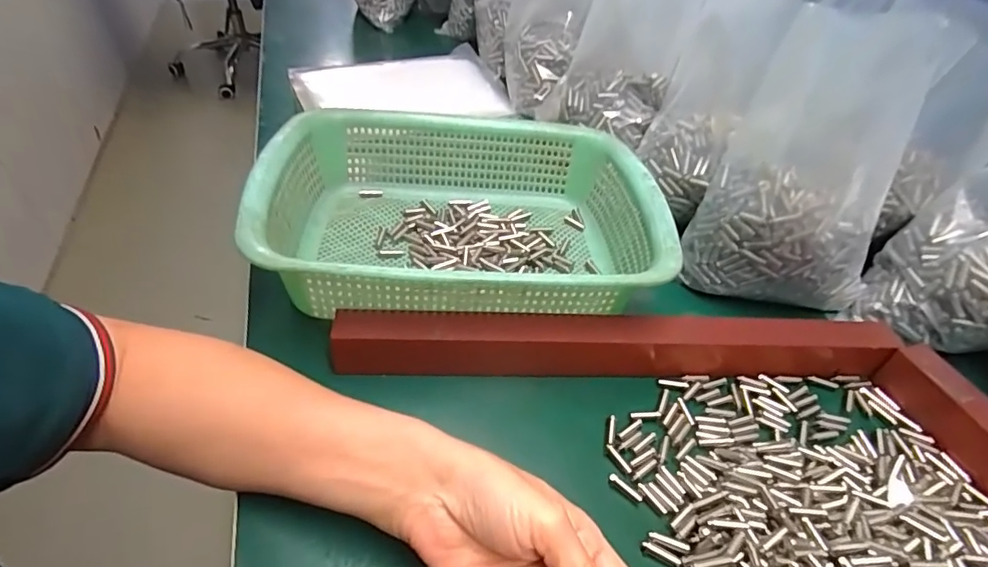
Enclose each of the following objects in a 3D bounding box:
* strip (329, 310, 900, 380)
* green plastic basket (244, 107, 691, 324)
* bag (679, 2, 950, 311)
[{"bbox_3d":[0.088,0.044,0.370,0.384,0.039,0.027,1,43,-6],"label":"strip"},{"bbox_3d":[-0.024,-0.054,0.421,0.288,0.084,0.217,1,43,-6],"label":"green plastic basket"},{"bbox_3d":[0.251,-0.088,0.404,0.138,0.197,0.132,33,49,26],"label":"bag"}]

